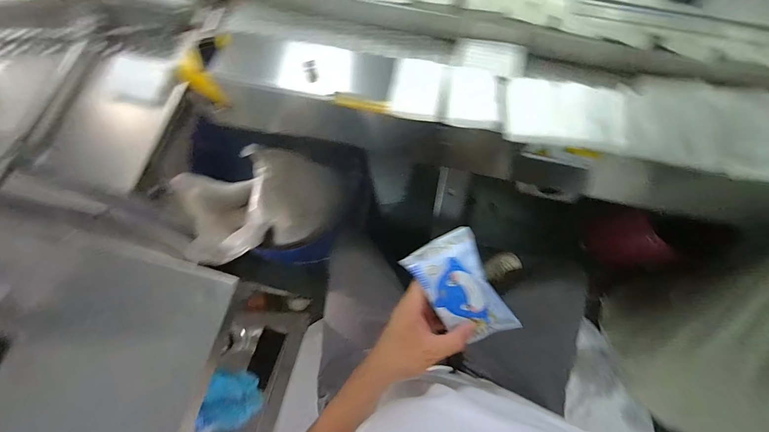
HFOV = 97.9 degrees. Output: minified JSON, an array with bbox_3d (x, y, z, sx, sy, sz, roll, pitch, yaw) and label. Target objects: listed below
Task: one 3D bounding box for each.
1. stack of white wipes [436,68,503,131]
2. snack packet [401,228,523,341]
[{"bbox_3d":[0.129,-0.179,0.505,0.090,0.013,0.093,6,74,3],"label":"stack of white wipes"},{"bbox_3d":[0.091,0.090,0.399,0.083,0.012,0.139,-26,98,19],"label":"snack packet"}]

